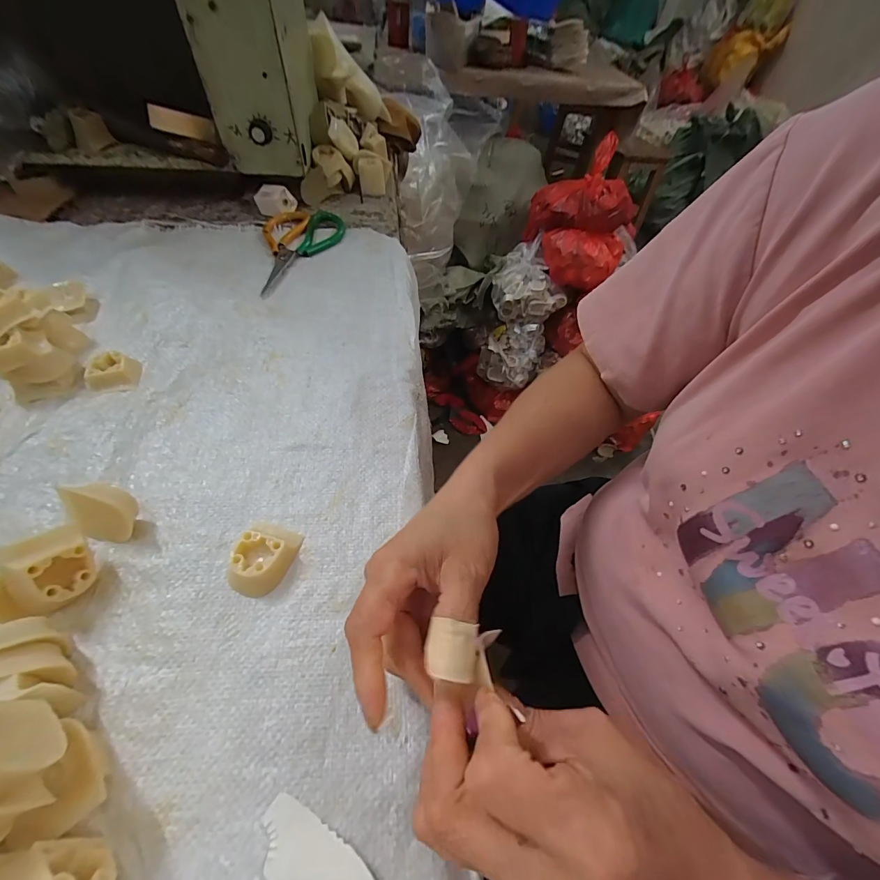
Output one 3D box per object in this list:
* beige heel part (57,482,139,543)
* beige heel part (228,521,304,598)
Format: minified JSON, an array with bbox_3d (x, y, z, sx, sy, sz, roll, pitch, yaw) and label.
[{"bbox_3d":[-0.221,0.048,0.260,0.034,0.039,0.029,-18,57,-17],"label":"beige heel part"},{"bbox_3d":[-0.117,0.077,0.261,0.035,0.018,0.049,8,53,2],"label":"beige heel part"}]

